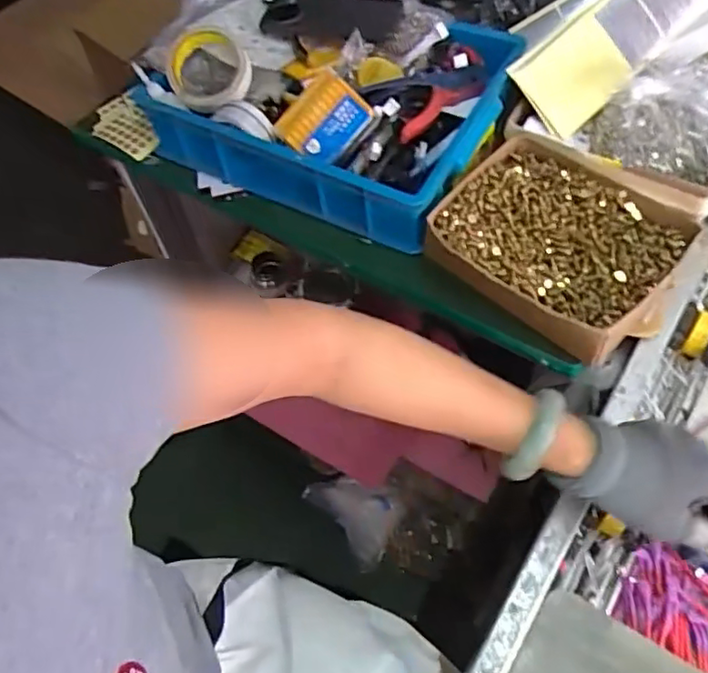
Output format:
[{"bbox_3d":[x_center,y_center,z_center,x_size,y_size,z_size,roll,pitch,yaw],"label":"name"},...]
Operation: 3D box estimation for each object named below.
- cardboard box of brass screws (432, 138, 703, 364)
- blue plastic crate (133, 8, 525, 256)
[{"bbox_3d":[0.196,-0.091,0.608,0.216,0.059,0.189,28,63,21],"label":"cardboard box of brass screws"},{"bbox_3d":[-0.020,-0.270,0.724,0.359,0.102,0.266,25,62,20],"label":"blue plastic crate"}]

